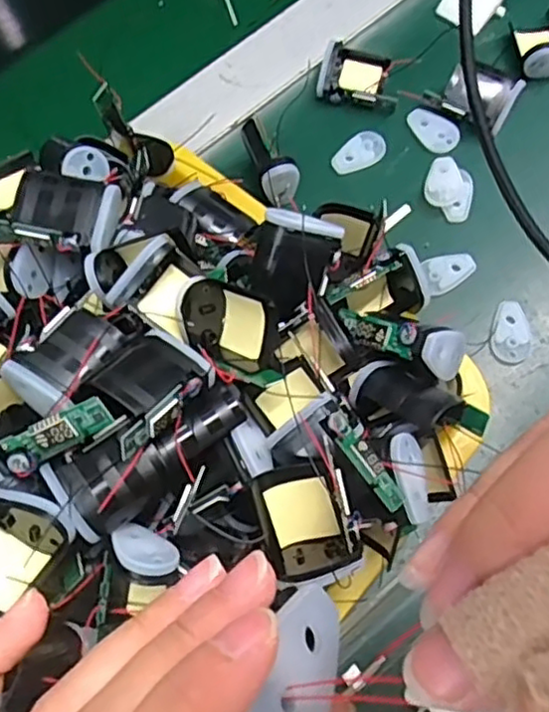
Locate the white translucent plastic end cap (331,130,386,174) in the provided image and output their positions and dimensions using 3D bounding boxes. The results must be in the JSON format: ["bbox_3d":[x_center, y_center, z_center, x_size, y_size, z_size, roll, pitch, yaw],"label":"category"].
[{"bbox_3d":[0.053,-0.128,0.423,0.035,0.004,0.023,-31,73,-8],"label":"white translucent plastic end cap"}]

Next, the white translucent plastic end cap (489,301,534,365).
[{"bbox_3d":[0.133,-0.013,0.375,0.023,0.005,0.035,12,72,6],"label":"white translucent plastic end cap"}]

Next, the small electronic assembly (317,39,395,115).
[{"bbox_3d":[0.057,-0.181,0.428,0.050,0.018,0.039,19,73,8],"label":"small electronic assembly"}]

